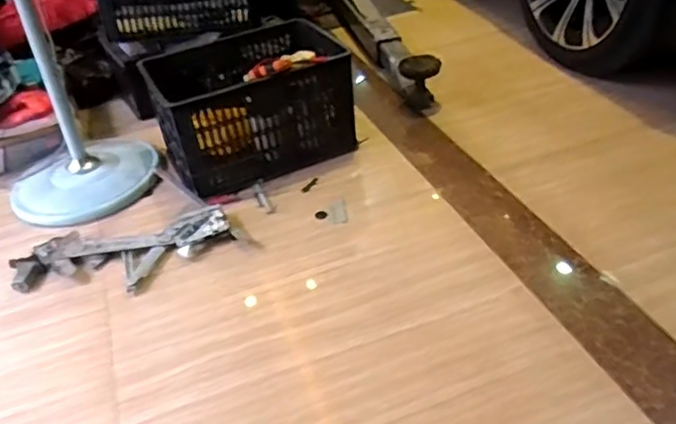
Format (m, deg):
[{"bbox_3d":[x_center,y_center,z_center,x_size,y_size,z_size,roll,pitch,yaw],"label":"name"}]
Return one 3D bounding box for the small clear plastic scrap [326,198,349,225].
[{"bbox_3d":[-0.002,-0.001,1.478,0.049,0.005,0.080,-13,45,-5],"label":"small clear plastic scrap"}]

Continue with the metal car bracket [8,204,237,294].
[{"bbox_3d":[-0.485,0.091,1.387,0.498,0.044,0.218,-8,37,-4],"label":"metal car bracket"}]

